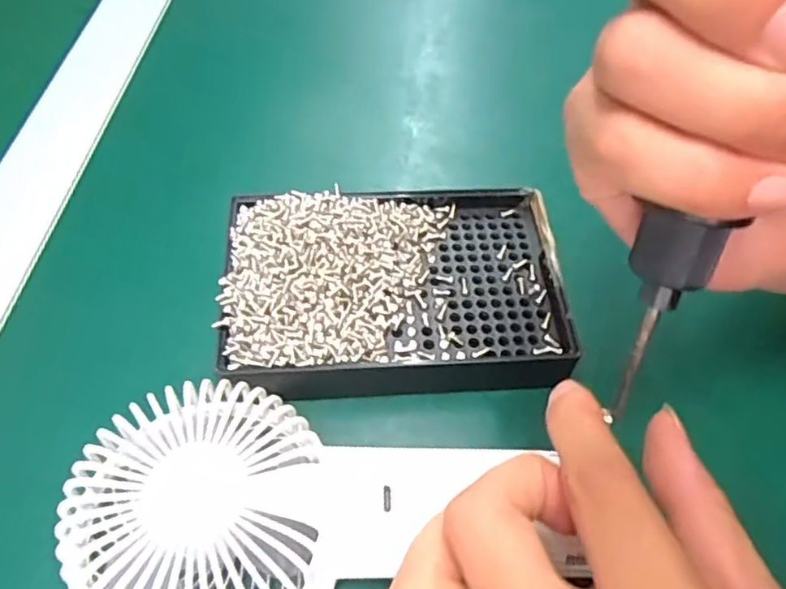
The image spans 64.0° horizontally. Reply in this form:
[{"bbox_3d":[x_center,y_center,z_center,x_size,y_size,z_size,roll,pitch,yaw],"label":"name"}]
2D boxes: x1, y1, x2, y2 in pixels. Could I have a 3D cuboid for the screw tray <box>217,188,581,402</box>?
[{"bbox_3d":[0.001,-0.003,0.262,0.135,0.028,0.093,-2,55,-5],"label":"screw tray"}]

